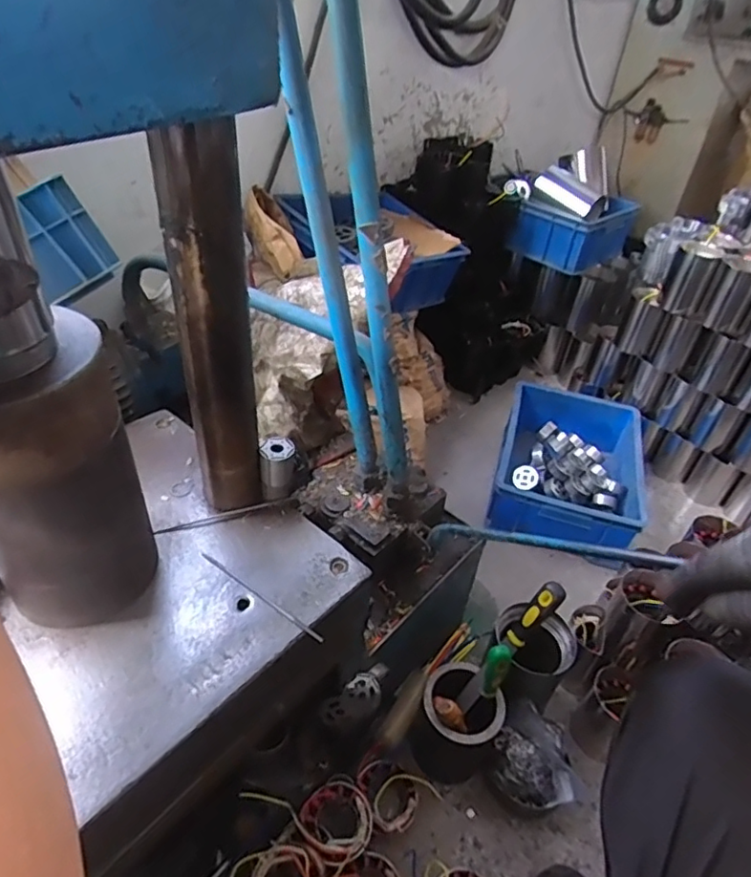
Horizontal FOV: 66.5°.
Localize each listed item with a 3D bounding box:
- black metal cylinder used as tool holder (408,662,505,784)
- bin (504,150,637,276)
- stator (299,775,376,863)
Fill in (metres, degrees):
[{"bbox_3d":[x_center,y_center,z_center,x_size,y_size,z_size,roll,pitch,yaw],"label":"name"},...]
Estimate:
[{"bbox_3d":[0.118,0.418,0.834,0.106,0.154,0.100,3,40,-3],"label":"black metal cylinder used as tool holder"},{"bbox_3d":[0.528,-0.626,1.578,0.274,0.217,0.289,-27,50,-33],"label":"bin"},{"bbox_3d":[-0.046,0.500,0.748,0.090,0.050,0.092,3,40,-3],"label":"stator"}]

